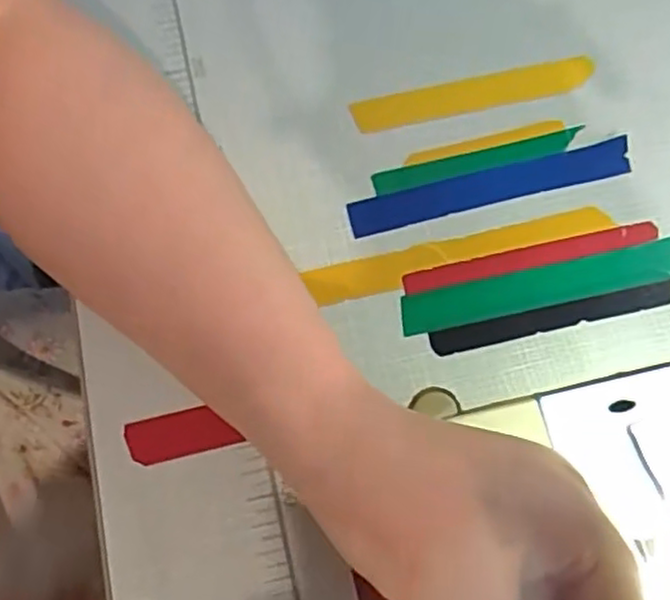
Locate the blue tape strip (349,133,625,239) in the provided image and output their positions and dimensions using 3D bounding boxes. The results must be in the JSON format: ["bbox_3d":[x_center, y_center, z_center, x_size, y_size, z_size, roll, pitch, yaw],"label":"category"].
[{"bbox_3d":[0.067,-0.049,0.302,0.122,0.004,0.016,-14,73,-4],"label":"blue tape strip"}]

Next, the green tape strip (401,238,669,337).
[{"bbox_3d":[0.087,-0.006,0.290,0.121,0.004,0.017,-12,73,-4],"label":"green tape strip"}]

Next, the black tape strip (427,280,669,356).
[{"bbox_3d":[0.089,0.007,0.285,0.101,0.004,0.010,-12,73,-4],"label":"black tape strip"}]

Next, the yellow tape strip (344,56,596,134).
[{"bbox_3d":[0.062,-0.092,0.314,0.109,0.004,0.016,-12,73,-4],"label":"yellow tape strip"}]

